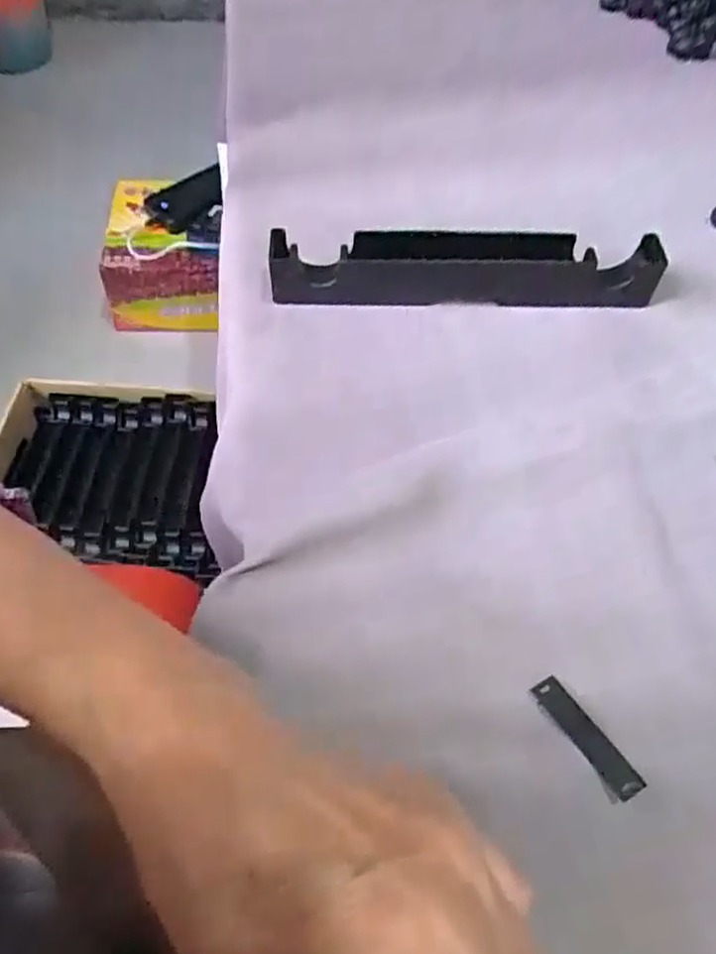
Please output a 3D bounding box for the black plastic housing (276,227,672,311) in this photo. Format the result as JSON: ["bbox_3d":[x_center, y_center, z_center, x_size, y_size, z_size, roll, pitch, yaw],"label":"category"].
[{"bbox_3d":[0.055,-0.108,0.369,0.195,0.033,0.027,2,56,-1],"label":"black plastic housing"}]

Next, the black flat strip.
[{"bbox_3d":[0.079,0.090,0.252,0.012,0.004,0.045,-24,53,-19],"label":"black flat strip"}]

